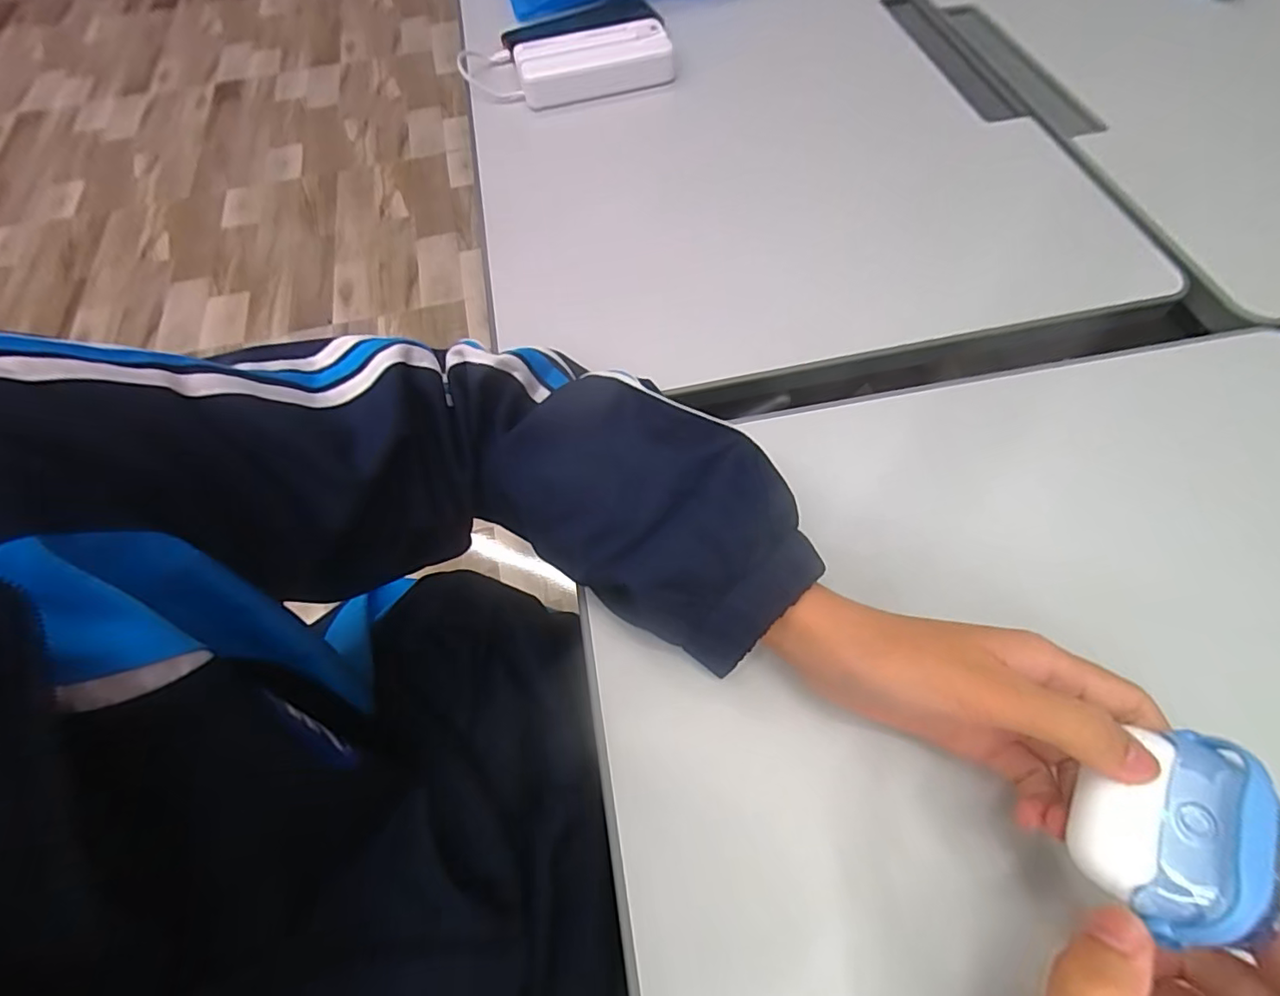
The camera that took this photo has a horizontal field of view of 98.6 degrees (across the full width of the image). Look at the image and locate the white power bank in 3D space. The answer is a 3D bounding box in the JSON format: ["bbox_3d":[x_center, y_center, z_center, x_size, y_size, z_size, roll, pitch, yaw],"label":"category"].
[{"bbox_3d":[-0.043,-0.411,0.523,0.142,0.030,0.064,-11,63,-4],"label":"white power bank"}]

